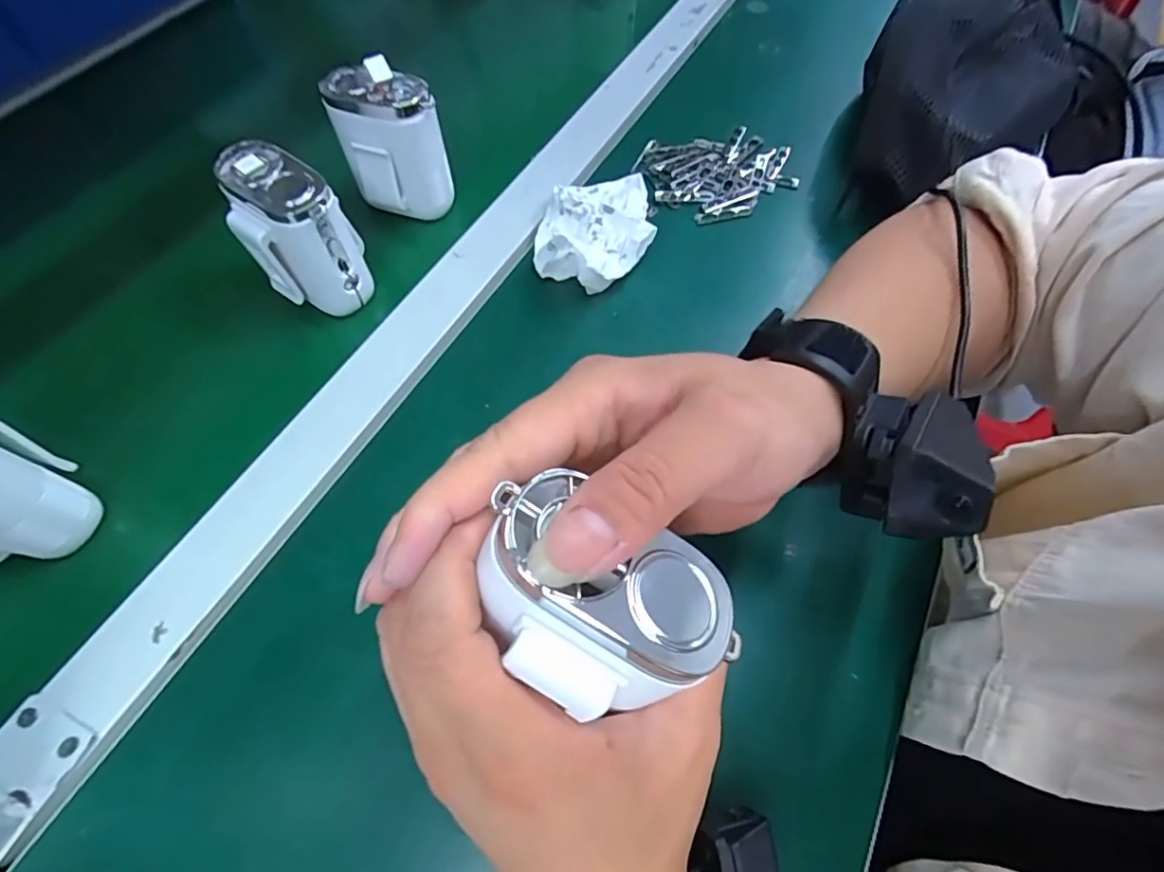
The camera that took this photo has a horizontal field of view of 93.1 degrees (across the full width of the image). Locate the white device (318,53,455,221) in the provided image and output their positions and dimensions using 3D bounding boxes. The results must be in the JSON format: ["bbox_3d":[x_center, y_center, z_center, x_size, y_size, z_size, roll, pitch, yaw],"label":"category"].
[{"bbox_3d":[-0.124,-0.189,0.359,0.067,0.084,0.033,2,62,0],"label":"white device"}]

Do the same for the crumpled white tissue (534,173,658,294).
[{"bbox_3d":[0.008,-0.145,0.373,0.076,0.026,0.103,-1,62,-2],"label":"crumpled white tissue"}]

